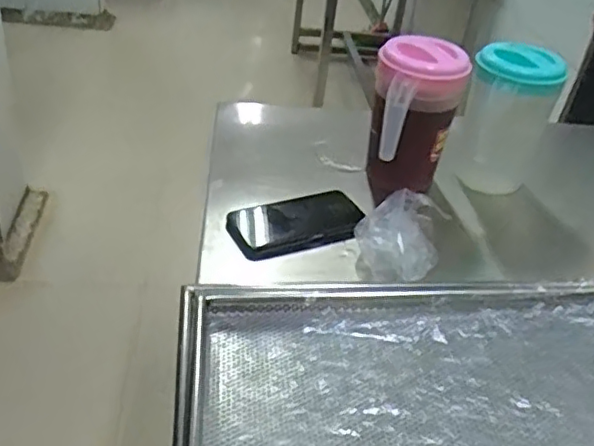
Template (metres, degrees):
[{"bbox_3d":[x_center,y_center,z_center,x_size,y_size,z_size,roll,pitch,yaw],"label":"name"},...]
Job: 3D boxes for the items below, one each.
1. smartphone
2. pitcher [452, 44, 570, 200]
[{"bbox_3d":[0.000,0.000,0.736,0.159,0.014,0.089,-15,52,-20],"label":"smartphone"},{"bbox_3d":[0.276,-0.131,0.804,0.113,0.189,0.104,19,37,15],"label":"pitcher"}]

